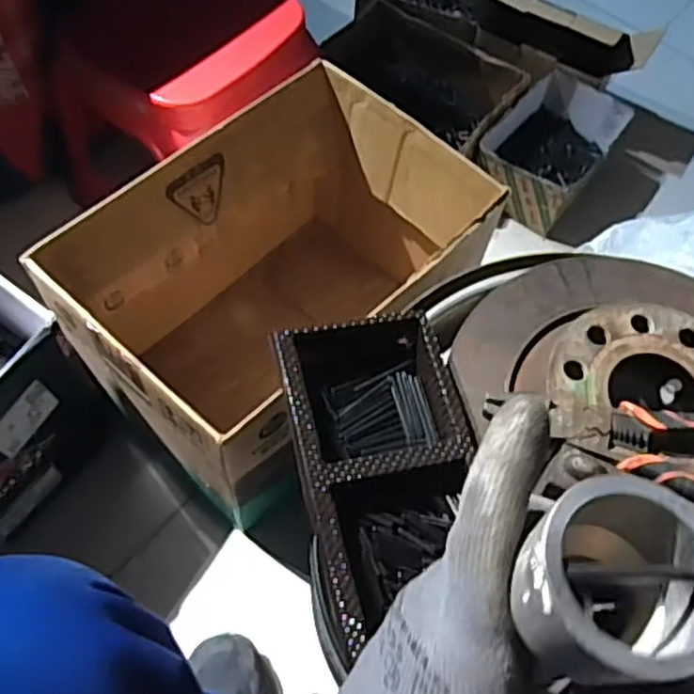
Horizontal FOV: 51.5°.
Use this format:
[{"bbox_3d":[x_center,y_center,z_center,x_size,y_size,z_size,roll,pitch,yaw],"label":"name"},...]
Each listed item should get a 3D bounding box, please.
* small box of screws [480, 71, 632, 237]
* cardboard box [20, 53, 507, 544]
[{"bbox_3d":[0.293,-0.292,1.054,0.160,0.100,0.211,33,64,14],"label":"small box of screws"},{"bbox_3d":[-0.060,-0.048,0.800,0.276,0.289,0.410,40,66,17],"label":"cardboard box"}]

